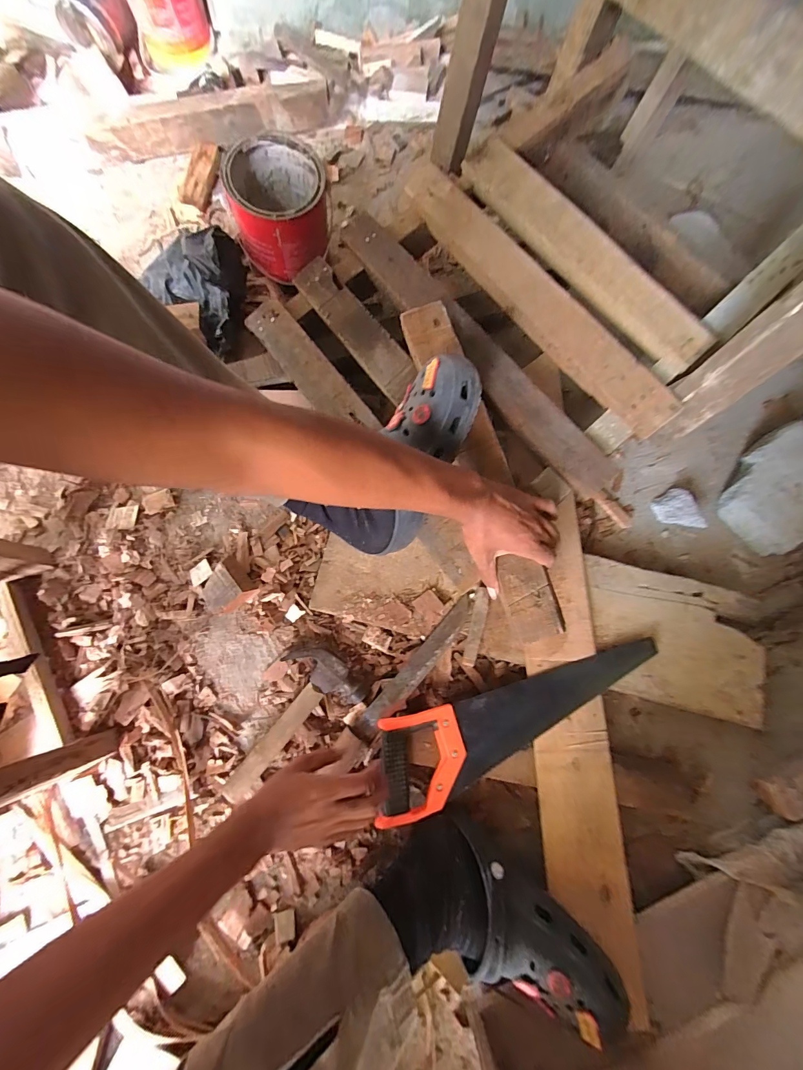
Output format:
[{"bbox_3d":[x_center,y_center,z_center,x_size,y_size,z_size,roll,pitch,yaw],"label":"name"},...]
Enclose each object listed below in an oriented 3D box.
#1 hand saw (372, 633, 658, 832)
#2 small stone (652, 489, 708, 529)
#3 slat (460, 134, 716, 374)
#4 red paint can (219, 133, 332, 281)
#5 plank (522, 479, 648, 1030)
[{"bbox_3d":[0.161,0.240,0.531,0.415,0.022,0.112,-22,76,-10],"label":"hand saw"},{"bbox_3d":[0.453,-0.039,0.638,0.055,0.033,0.072,-13,76,-5],"label":"small stone"},{"bbox_3d":[0.245,-0.398,0.543,0.062,0.039,0.443,-35,79,-11],"label":"slat"},{"bbox_3d":[-0.203,-0.532,0.656,0.156,0.145,0.163,-13,76,-5],"label":"red paint can"},{"bbox_3d":[0.229,0.246,0.523,0.105,0.022,0.608,-1,75,-2],"label":"plank"}]

